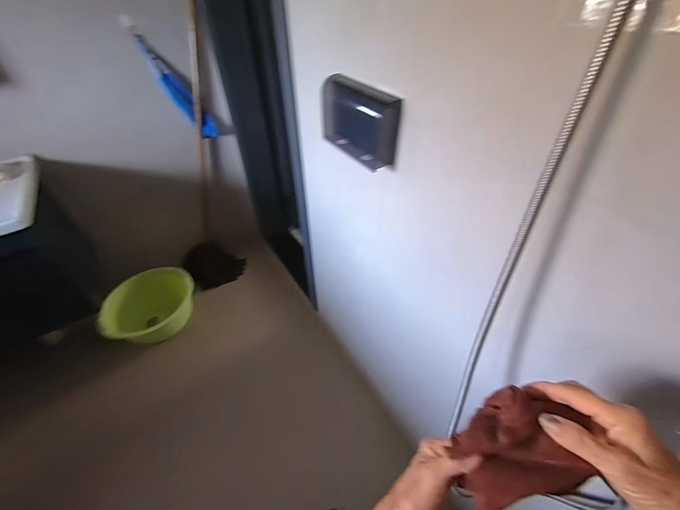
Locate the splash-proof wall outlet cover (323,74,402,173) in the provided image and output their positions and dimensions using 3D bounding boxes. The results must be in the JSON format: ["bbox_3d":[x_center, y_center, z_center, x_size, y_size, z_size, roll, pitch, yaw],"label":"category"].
[{"bbox_3d":[0.032,-0.263,0.590,0.047,0.138,0.200,-25,50,-23],"label":"splash-proof wall outlet cover"}]

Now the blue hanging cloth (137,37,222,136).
[{"bbox_3d":[-0.725,-0.730,1.333,0.096,0.468,0.049,-43,55,-7],"label":"blue hanging cloth"}]

